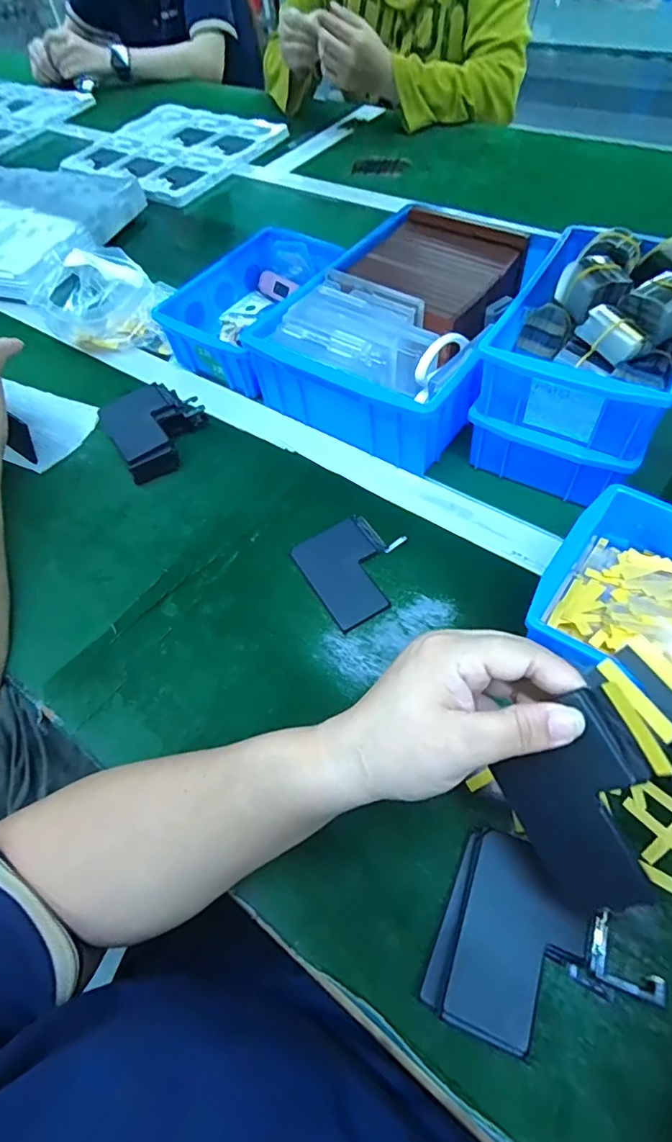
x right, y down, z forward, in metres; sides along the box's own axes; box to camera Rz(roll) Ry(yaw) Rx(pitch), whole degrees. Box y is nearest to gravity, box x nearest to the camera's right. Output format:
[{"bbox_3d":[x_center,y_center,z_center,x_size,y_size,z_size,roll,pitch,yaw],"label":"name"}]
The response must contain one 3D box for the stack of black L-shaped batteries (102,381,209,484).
[{"bbox_3d":[-0.169,-0.137,0.499,0.089,0.039,0.100,-30,60,-13],"label":"stack of black L-shaped batteries"}]

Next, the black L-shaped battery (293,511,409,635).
[{"bbox_3d":[0.017,-0.005,0.414,0.081,0.004,0.088,-30,60,-13],"label":"black L-shaped battery"}]

